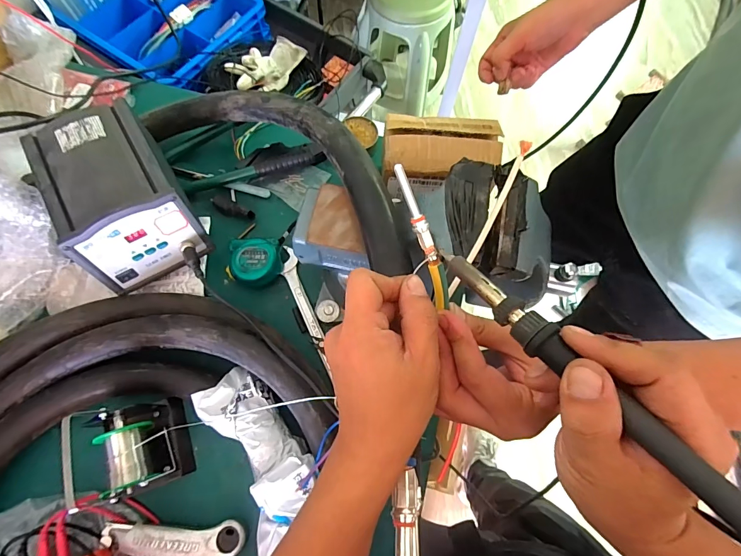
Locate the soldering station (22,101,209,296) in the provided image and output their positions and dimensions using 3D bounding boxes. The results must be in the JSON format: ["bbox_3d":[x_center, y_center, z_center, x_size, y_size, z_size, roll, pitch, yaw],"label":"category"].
[{"bbox_3d":[-0.301,-0.100,0.450,0.130,0.083,0.199,-30,74,-12],"label":"soldering station"}]

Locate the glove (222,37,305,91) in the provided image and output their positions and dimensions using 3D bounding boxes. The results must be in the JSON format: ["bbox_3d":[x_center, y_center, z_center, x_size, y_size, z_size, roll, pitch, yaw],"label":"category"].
[{"bbox_3d":[-0.207,-0.420,0.743,0.072,0.069,0.166,32,54,9],"label":"glove"}]

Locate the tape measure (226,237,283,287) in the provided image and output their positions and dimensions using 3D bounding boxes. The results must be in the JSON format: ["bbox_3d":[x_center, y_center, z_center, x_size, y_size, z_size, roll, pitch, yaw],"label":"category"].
[{"bbox_3d":[-0.154,-0.022,0.499,0.067,0.033,0.067,-1,73,5],"label":"tape measure"}]

